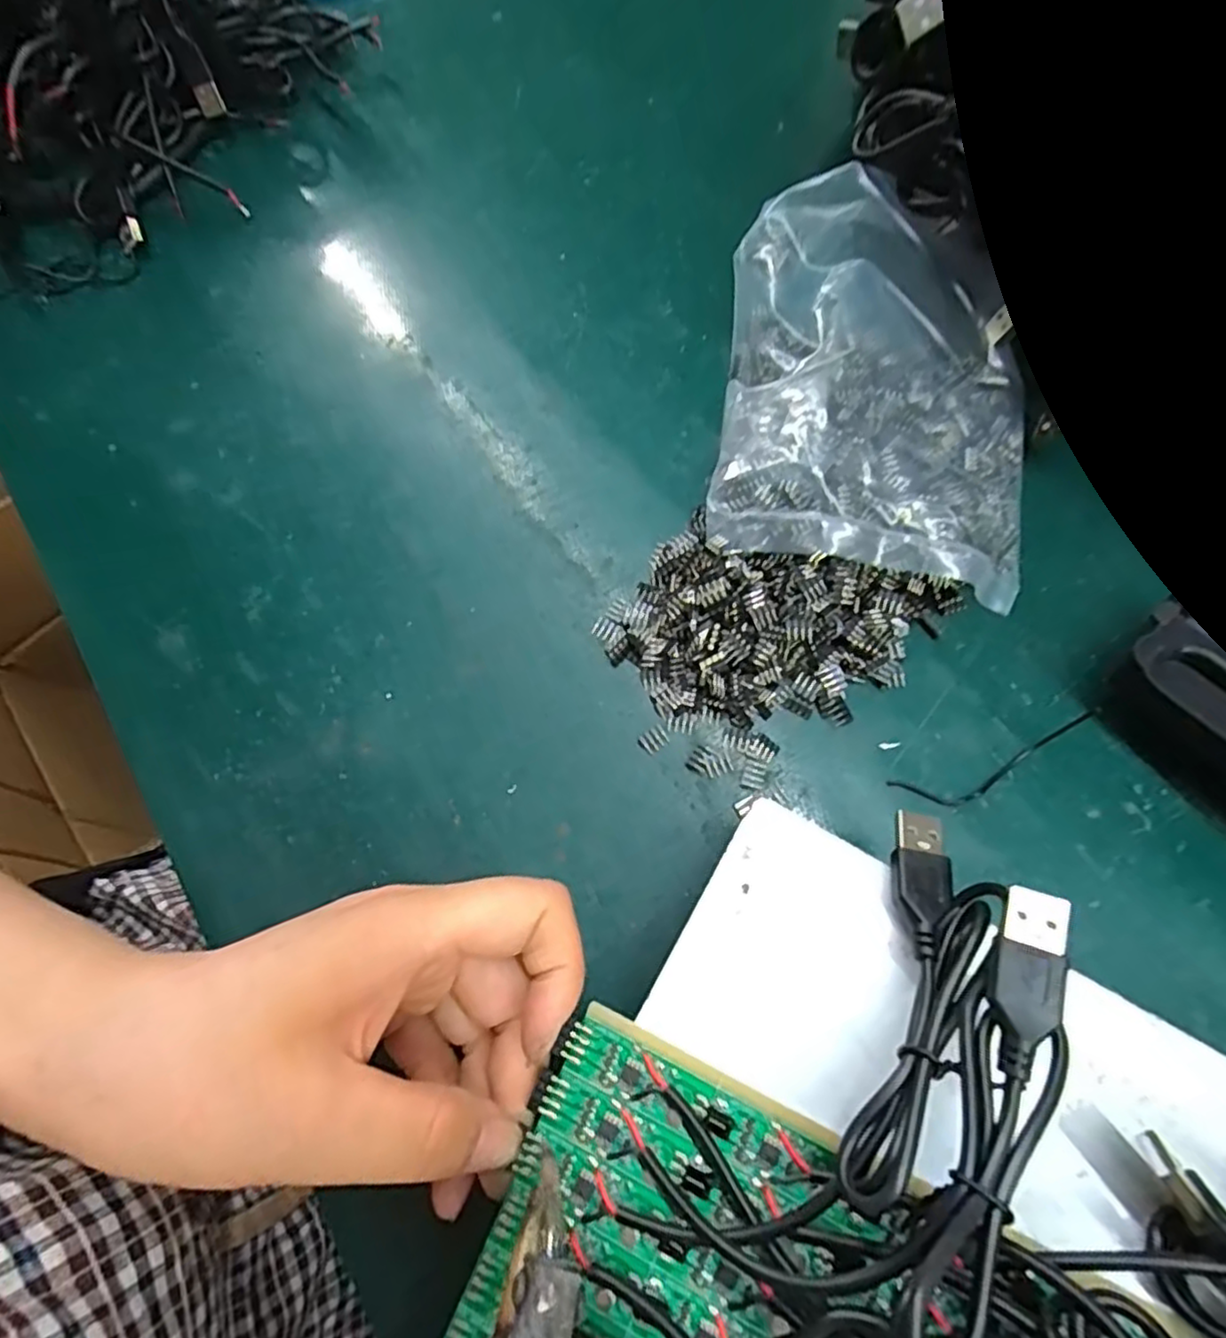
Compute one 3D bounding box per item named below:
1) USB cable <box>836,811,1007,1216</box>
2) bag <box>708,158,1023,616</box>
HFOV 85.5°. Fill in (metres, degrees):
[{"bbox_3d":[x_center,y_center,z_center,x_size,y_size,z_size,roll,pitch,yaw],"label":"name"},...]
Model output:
[{"bbox_3d":[0.075,0.079,0.162,0.027,0.011,0.092,26,59,12],"label":"USB cable"},{"bbox_3d":[0.102,-0.111,0.262,0.117,0.041,0.161,6,69,5],"label":"bag"}]

